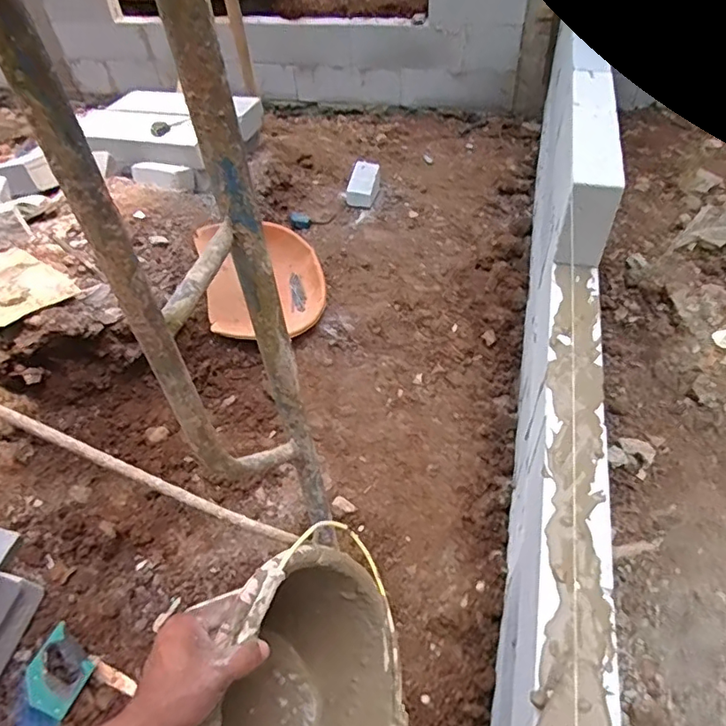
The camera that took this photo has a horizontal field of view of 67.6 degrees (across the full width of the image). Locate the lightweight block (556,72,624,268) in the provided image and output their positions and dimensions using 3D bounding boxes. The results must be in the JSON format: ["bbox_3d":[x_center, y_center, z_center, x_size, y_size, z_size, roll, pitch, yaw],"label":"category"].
[{"bbox_3d":[0.554,-0.504,1.349,0.098,0.200,0.625,9,48,12],"label":"lightweight block"}]

